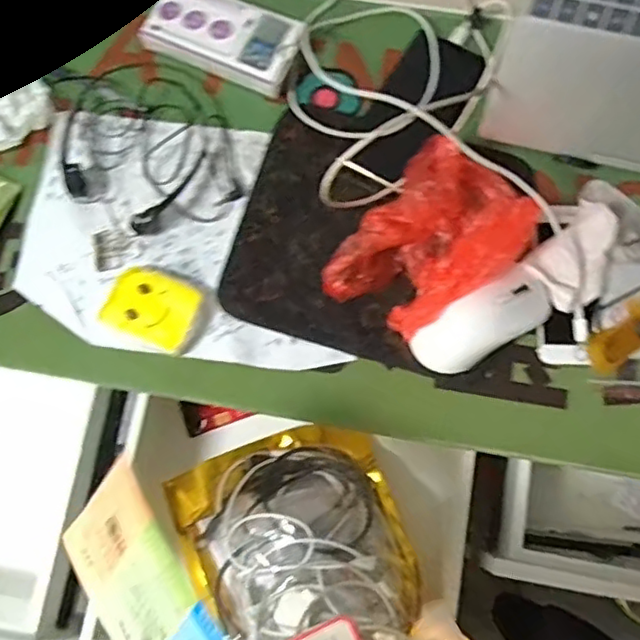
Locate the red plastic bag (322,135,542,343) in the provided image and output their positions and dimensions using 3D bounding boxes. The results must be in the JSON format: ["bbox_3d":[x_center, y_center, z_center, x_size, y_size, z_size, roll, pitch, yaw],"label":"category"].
[{"bbox_3d":[0.090,-0.058,0.501,0.108,0.062,0.152,39,79,10],"label":"red plastic bag"}]

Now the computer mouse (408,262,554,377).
[{"bbox_3d":[0.129,0.002,0.498,0.111,0.027,0.051,-30,77,-6],"label":"computer mouse"}]

